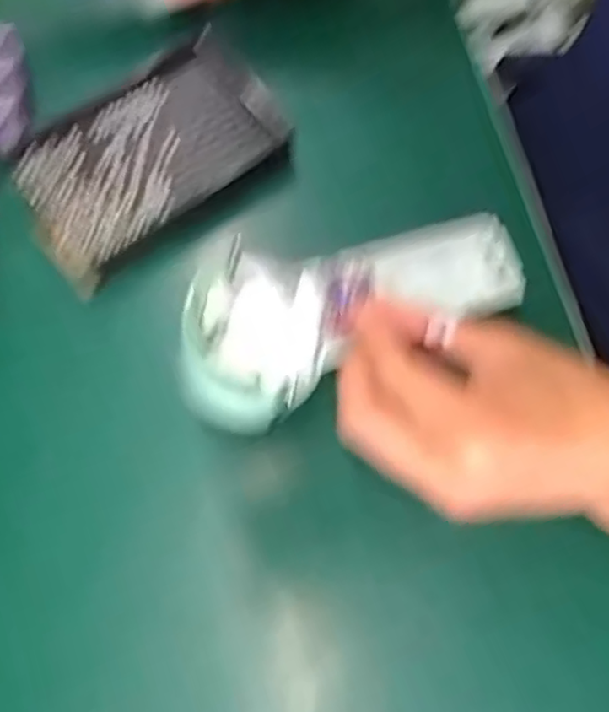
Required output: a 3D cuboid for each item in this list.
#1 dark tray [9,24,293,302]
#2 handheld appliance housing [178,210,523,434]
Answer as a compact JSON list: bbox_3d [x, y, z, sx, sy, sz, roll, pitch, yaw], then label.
[{"bbox_3d":[-0.082,-0.113,0.368,0.155,0.012,0.097,-34,75,-11],"label":"dark tray"},{"bbox_3d":[0.026,-0.028,0.302,0.181,0.027,0.067,-22,72,-24],"label":"handheld appliance housing"}]

